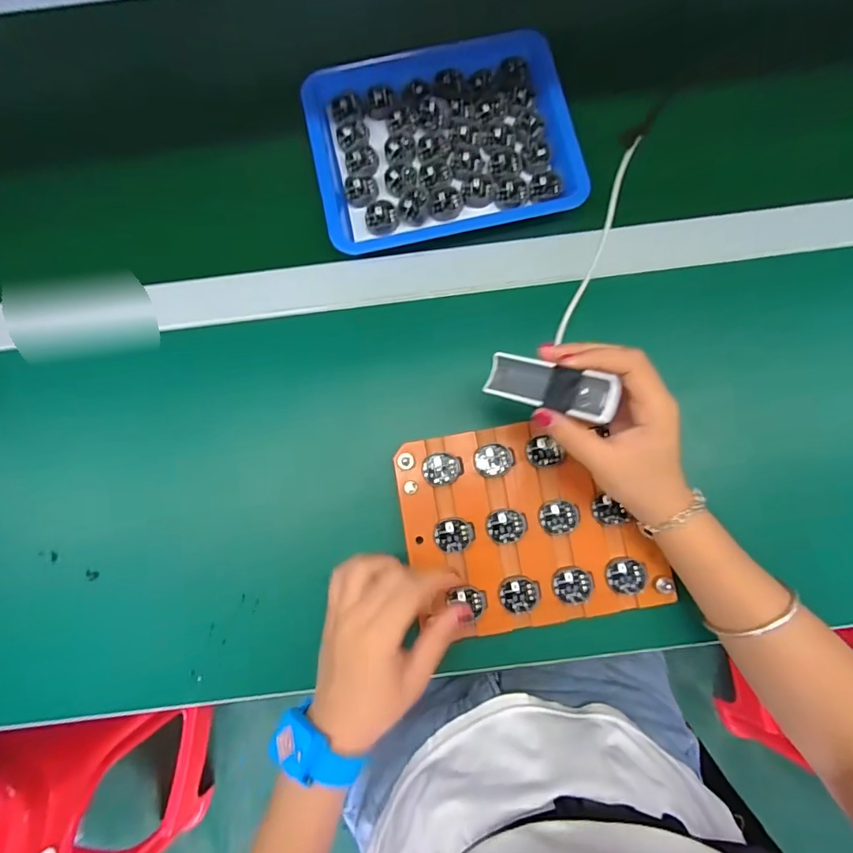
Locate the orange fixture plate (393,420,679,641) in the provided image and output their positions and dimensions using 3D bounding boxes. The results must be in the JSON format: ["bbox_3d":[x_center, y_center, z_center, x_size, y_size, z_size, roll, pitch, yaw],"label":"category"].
[{"bbox_3d":[0.075,0.072,0.368,0.177,0.010,0.147,-10,81,-2],"label":"orange fixture plate"}]

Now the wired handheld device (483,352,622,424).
[{"bbox_3d":[0.075,-0.024,0.304,0.082,0.016,0.026,20,80,32],"label":"wired handheld device"}]

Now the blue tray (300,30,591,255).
[{"bbox_3d":[0.011,-0.248,0.425,0.214,0.032,0.168,-11,81,-2],"label":"blue tray"}]

